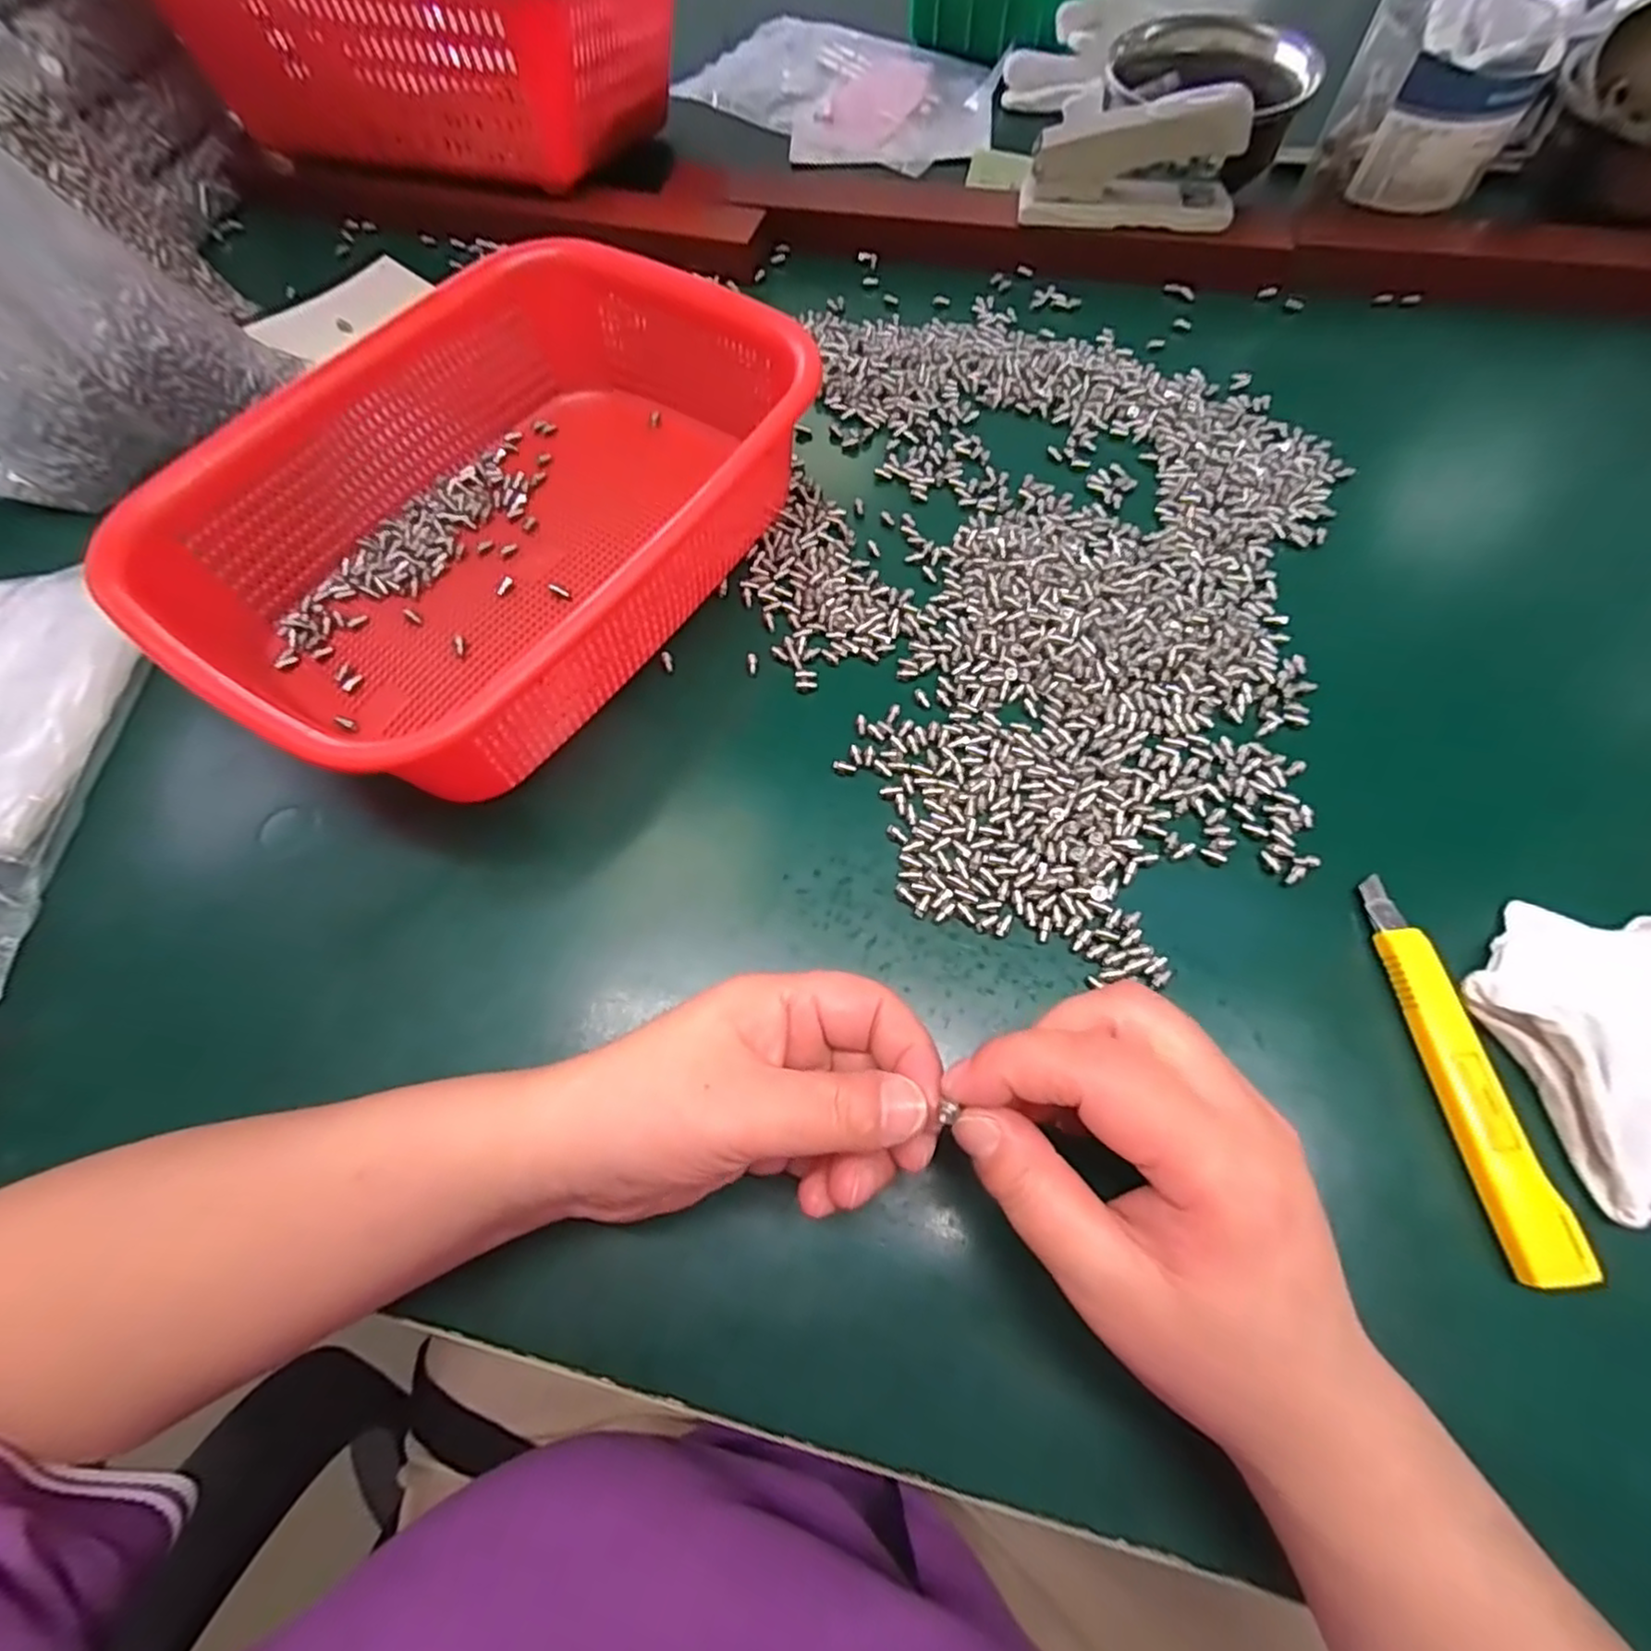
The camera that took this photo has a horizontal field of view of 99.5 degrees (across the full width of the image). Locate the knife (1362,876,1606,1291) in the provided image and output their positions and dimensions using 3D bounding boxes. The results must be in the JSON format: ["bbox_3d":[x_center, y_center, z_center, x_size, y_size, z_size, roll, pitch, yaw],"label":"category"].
[{"bbox_3d":[0.223,0.083,0.247,0.021,0.014,0.132,-6,67,-3],"label":"knife"}]

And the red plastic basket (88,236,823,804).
[{"bbox_3d":[-0.144,-0.146,0.325,0.205,0.071,0.279,30,70,12],"label":"red plastic basket"}]

